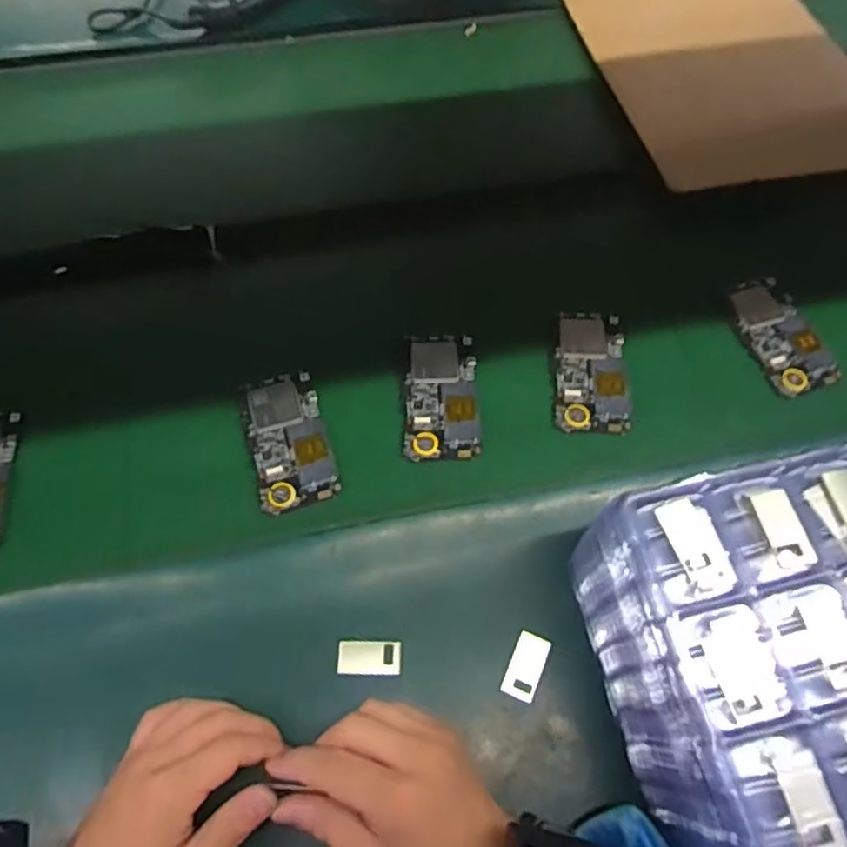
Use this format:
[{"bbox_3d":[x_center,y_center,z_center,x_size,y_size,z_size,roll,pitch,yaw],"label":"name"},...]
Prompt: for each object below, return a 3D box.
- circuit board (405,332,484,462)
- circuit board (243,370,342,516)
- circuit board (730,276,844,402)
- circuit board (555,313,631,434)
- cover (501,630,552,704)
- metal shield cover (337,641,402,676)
[{"bbox_3d":[0.016,-0.025,0.581,0.062,0.004,0.119,0,64,0],"label":"circuit board"},{"bbox_3d":[-0.112,0.012,0.560,0.063,0.007,0.122,-15,65,-7],"label":"circuit board"},{"bbox_3d":[0.327,-0.081,0.613,0.069,0.007,0.118,-16,65,-8],"label":"circuit board"},{"bbox_3d":[0.150,-0.048,0.595,0.063,0.008,0.119,5,64,2],"label":"circuit board"},{"bbox_3d":[0.074,0.174,0.478,0.024,0.004,0.045,23,66,11],"label":"cover"},{"bbox_3d":[-0.039,0.168,0.480,0.044,0.004,0.023,1,64,0],"label":"metal shield cover"}]

